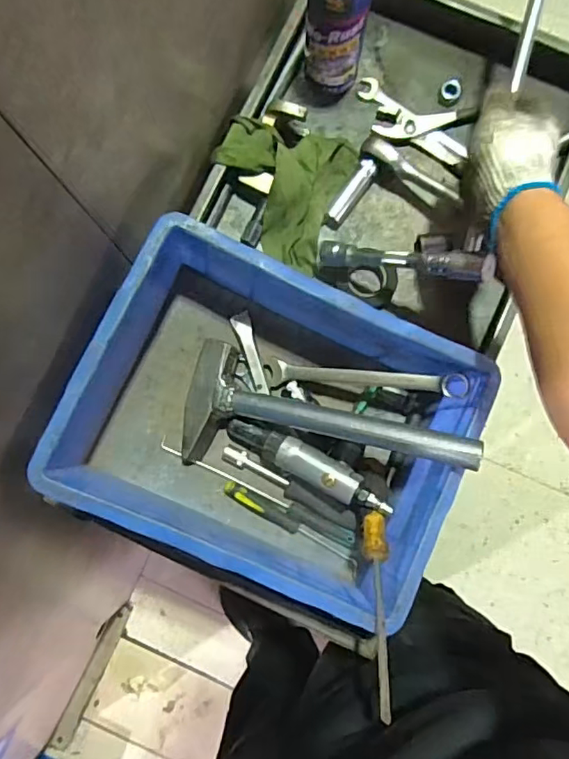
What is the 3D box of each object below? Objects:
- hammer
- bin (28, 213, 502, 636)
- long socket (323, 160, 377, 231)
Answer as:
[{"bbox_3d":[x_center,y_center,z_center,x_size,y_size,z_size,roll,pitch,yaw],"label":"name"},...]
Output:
[{"bbox_3d":[0.036,0.043,0.531,0.287,0.033,0.119,10,83,21],"label":"hammer"},{"bbox_3d":[-0.007,0.044,0.538,0.339,0.166,0.263,23,84,3],"label":"bin"},{"bbox_3d":[0.077,-0.213,0.639,0.019,0.026,0.085,32,85,4],"label":"long socket"}]

